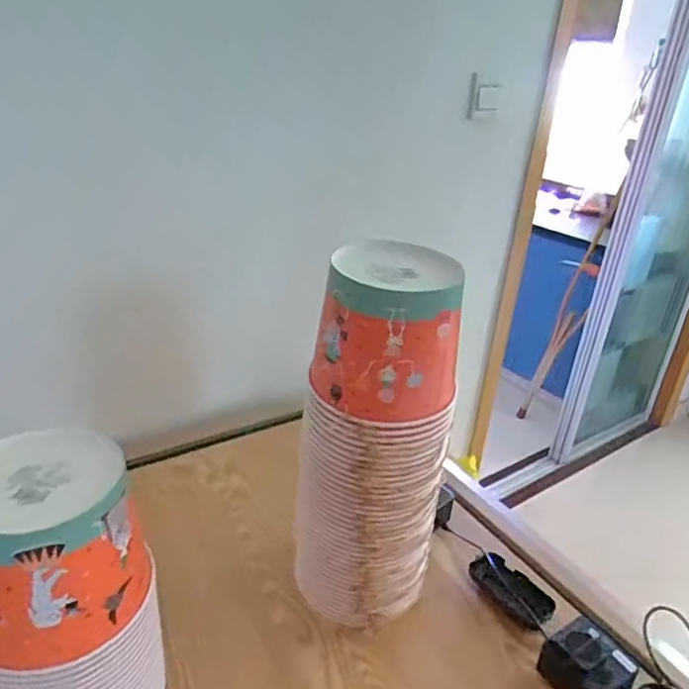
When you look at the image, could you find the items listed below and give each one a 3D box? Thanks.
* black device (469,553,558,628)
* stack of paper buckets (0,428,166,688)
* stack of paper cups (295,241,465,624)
[{"bbox_3d":[0.211,0.309,0.728,0.048,0.026,0.104,-20,38,-40],"label":"black device"},{"bbox_3d":[-0.249,0.231,0.511,0.147,0.277,0.139,-7,31,-23],"label":"stack of paper buckets"},{"bbox_3d":[0.027,0.105,0.619,0.146,0.389,0.126,-7,29,-23],"label":"stack of paper cups"}]

